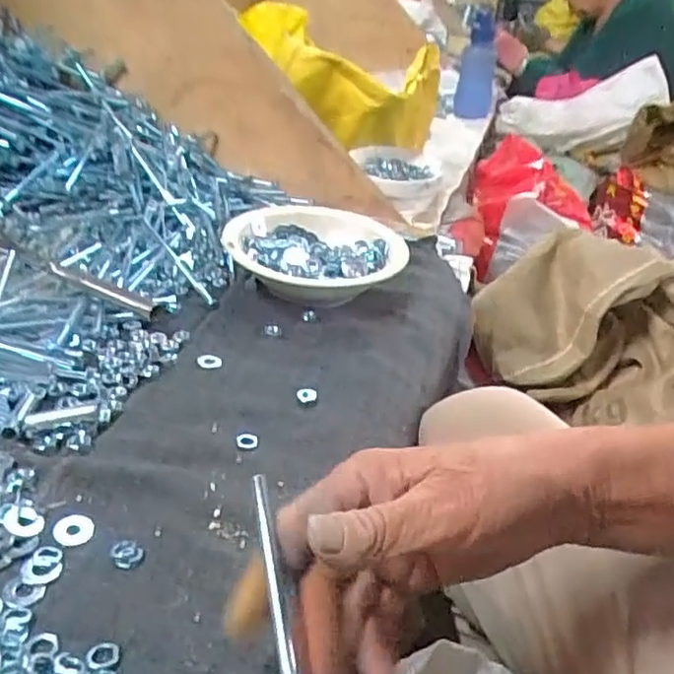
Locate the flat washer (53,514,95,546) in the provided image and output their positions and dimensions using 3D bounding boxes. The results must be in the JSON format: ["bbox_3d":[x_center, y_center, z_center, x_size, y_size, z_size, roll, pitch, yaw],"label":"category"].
[{"bbox_3d":[-0.139,0.100,0.333,0.020,0.004,0.020,5,29,-3],"label":"flat washer"}]

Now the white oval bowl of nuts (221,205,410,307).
[{"bbox_3d":[-0.022,-0.077,0.612,0.165,0.047,0.164,2,29,-8],"label":"white oval bowl of nuts"}]

